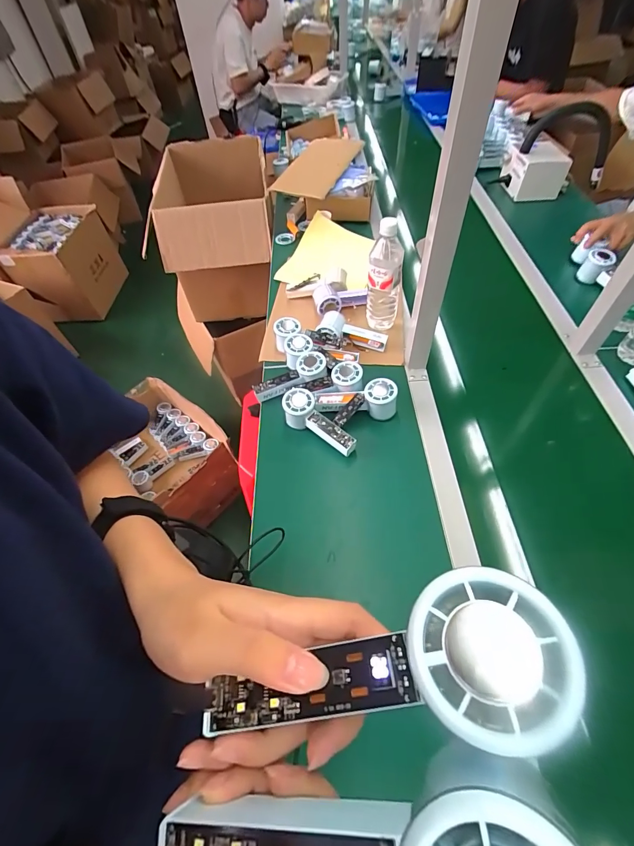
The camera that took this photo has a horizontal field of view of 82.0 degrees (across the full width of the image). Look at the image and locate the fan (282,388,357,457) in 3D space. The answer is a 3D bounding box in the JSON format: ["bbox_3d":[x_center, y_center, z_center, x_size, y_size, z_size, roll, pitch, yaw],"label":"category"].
[{"bbox_3d":[0.002,0.002,0.660,0.153,0.051,0.055,40,65,11],"label":"fan"}]

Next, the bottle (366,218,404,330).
[{"bbox_3d":[0.136,-0.286,0.737,0.066,0.224,0.057,4,55,7],"label":"bottle"}]

